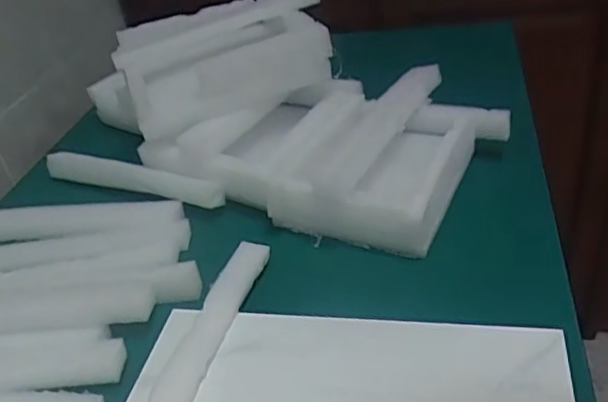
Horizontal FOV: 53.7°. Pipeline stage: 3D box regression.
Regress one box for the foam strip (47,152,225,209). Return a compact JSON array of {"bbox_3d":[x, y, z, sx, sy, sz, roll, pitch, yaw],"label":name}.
[{"bbox_3d":[-0.187,-0.027,0.642,0.234,0.021,0.023,9,42,30],"label":"foam strip"}]

